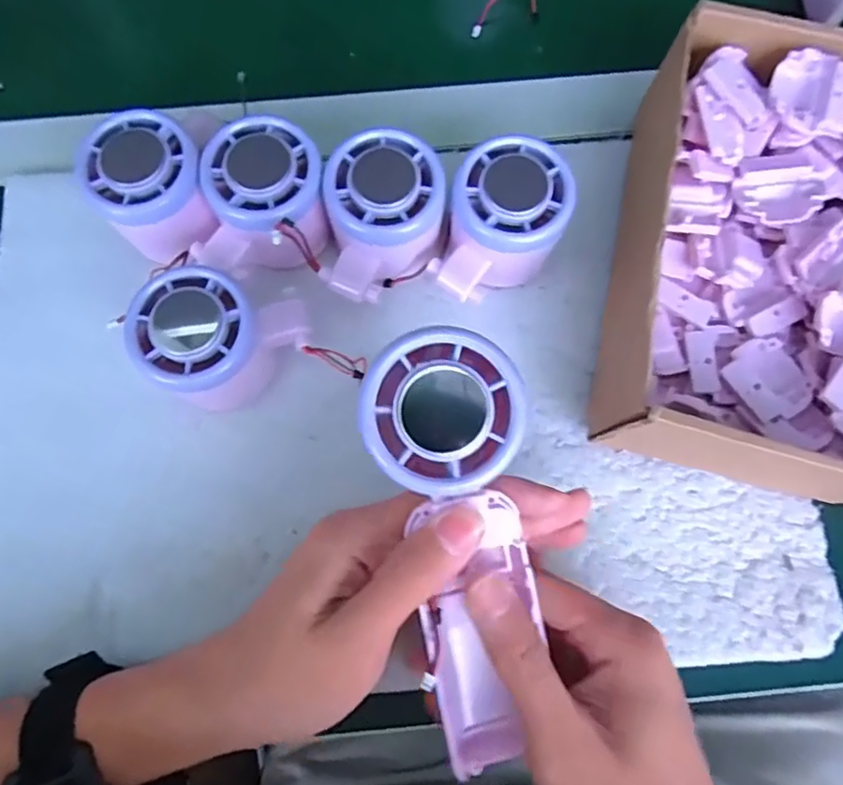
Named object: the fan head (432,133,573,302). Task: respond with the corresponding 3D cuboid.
[{"bbox_3d":[0.039,-0.076,0.303,0.052,0.051,0.069,19,78,6],"label":"fan head"}]

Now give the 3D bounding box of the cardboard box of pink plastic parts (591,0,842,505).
[{"bbox_3d":[0.194,-0.058,0.295,0.199,0.067,0.209,13,77,4],"label":"cardboard box of pink plastic parts"}]

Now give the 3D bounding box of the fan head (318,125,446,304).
[{"bbox_3d":[-0.017,-0.080,0.302,0.053,0.047,0.071,9,77,4],"label":"fan head"}]

